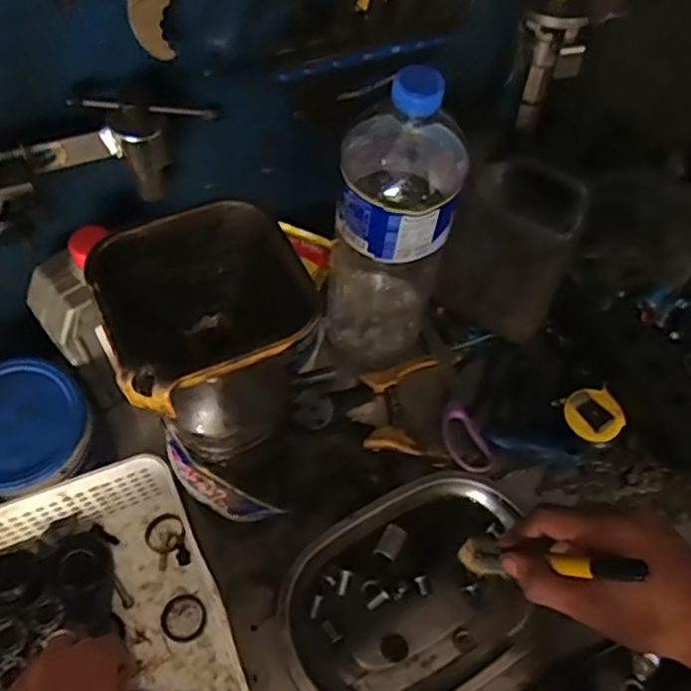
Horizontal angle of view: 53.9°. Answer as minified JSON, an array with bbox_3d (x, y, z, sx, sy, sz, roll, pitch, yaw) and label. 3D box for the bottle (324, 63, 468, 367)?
[{"bbox_3d":[0.035,-0.083,0.536,0.083,0.308,0.082,13,61,4],"label":"bottle"}]

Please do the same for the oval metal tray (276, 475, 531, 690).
[{"bbox_3d":[0.053,0.198,0.535,0.210,0.035,0.157,-24,65,-16],"label":"oval metal tray"}]

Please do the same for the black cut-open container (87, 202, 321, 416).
[{"bbox_3d":[-0.067,-0.016,0.335,0.092,0.064,0.093,-23,64,-15],"label":"black cut-open container"}]

